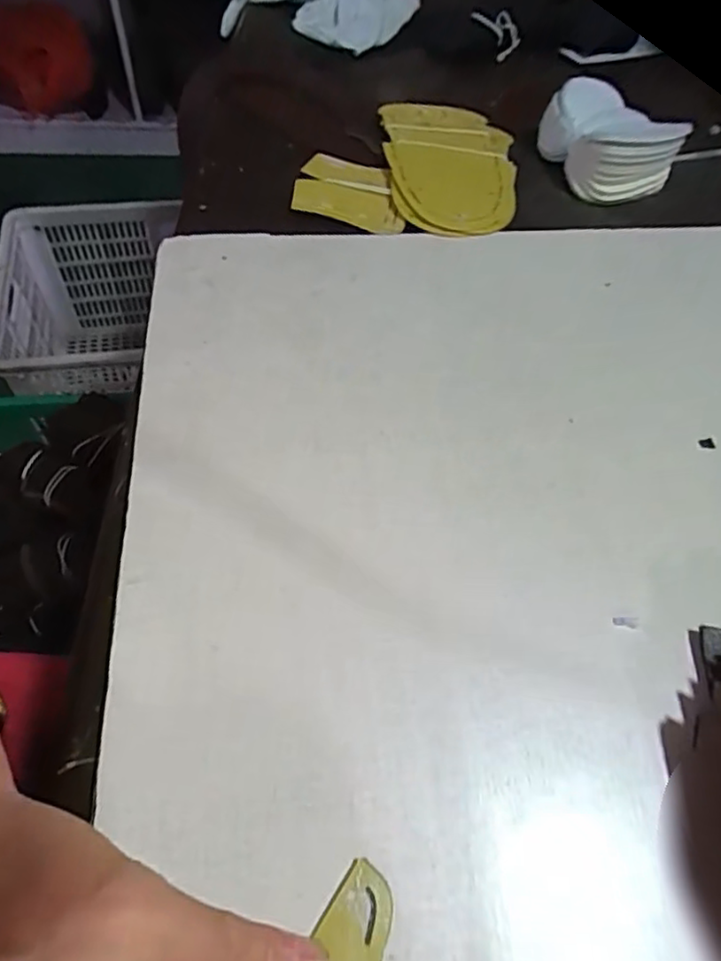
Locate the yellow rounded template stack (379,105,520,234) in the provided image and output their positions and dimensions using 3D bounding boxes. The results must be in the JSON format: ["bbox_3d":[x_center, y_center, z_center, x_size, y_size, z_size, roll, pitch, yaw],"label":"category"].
[{"bbox_3d":[0.068,-0.247,0.475,0.106,0.017,0.171,7,54,0],"label":"yellow rounded template stack"}]

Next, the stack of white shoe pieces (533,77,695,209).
[{"bbox_3d":[0.203,-0.279,0.493,0.090,0.044,0.102,-12,57,-14],"label":"stack of white shoe pieces"}]

